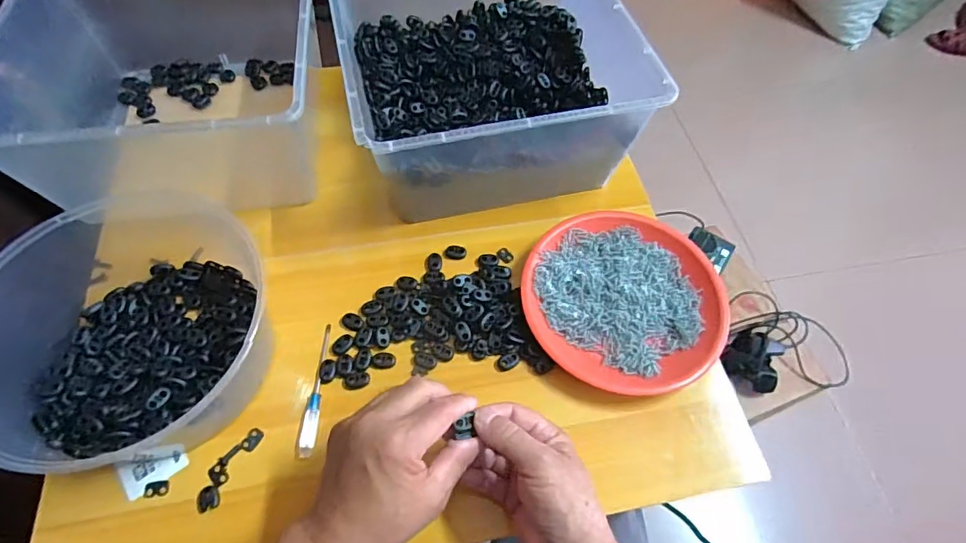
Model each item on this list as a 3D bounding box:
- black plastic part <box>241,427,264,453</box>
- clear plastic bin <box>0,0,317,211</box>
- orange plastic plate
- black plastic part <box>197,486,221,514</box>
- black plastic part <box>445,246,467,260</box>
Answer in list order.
[{"bbox_3d":[-0.198,0.145,0.434,0.013,0.004,0.020,27,62,13],"label":"black plastic part"},{"bbox_3d":[-0.344,-0.215,0.561,0.273,0.145,0.326,-3,59,-4],"label":"clear plastic bin"},{"bbox_3d":[0.135,0.025,0.497,0.185,0.026,0.186,1,59,-1],"label":"orange plastic plate"},{"bbox_3d":[-0.222,0.184,0.408,0.018,0.004,0.018,1,59,-1],"label":"black plastic part"},{"bbox_3d":[-0.029,-0.020,0.533,0.022,0.005,0.015,8,59,3],"label":"black plastic part"}]

